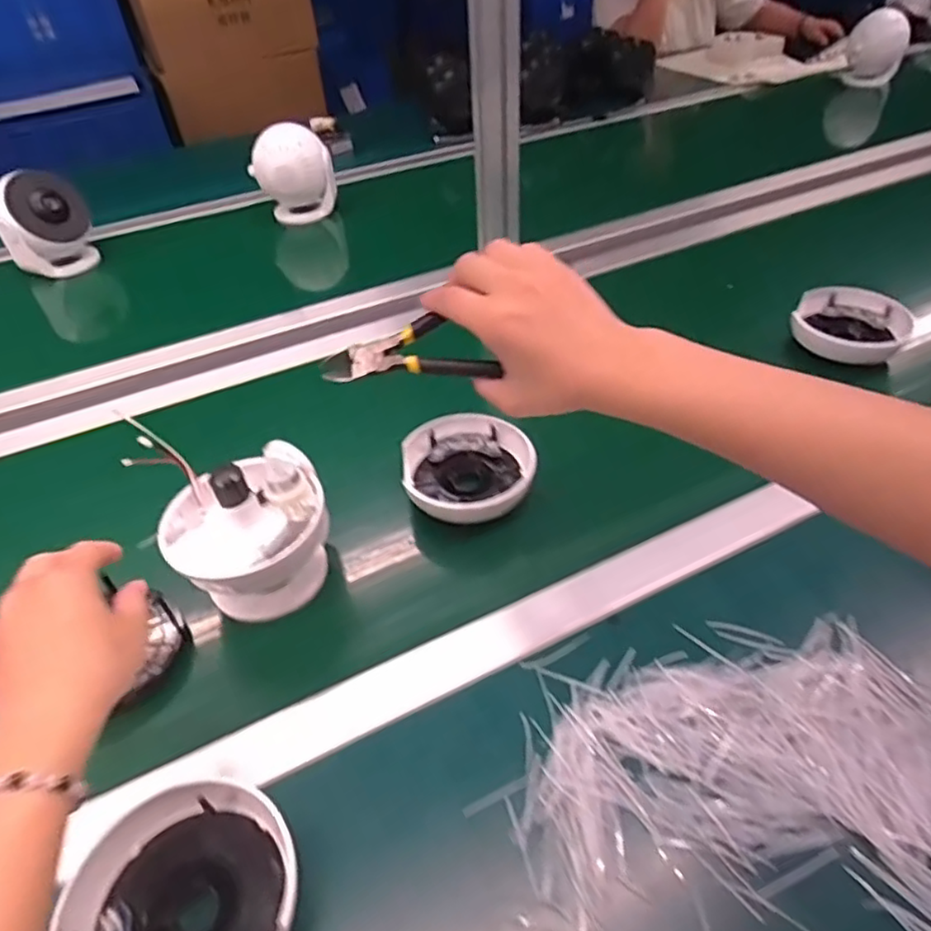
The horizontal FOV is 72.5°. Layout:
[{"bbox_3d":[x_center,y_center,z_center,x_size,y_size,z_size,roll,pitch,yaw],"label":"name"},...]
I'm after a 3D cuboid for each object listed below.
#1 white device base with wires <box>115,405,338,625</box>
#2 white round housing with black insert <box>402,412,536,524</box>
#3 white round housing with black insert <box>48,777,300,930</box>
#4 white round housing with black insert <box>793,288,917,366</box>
[{"bbox_3d":[-0.169,0.040,0.487,0.116,0.118,0.119,-1,43,1],"label":"white device base with wires"},{"bbox_3d":[0.002,0.001,0.563,0.109,0.034,0.109,-1,43,1],"label":"white round housing with black insert"},{"bbox_3d":[-0.144,0.232,0.332,0.111,0.041,0.108,-1,43,1],"label":"white round housing with black insert"},{"bbox_3d":[0.407,-0.148,0.676,0.101,0.032,0.105,-1,43,1],"label":"white round housing with black insert"}]

